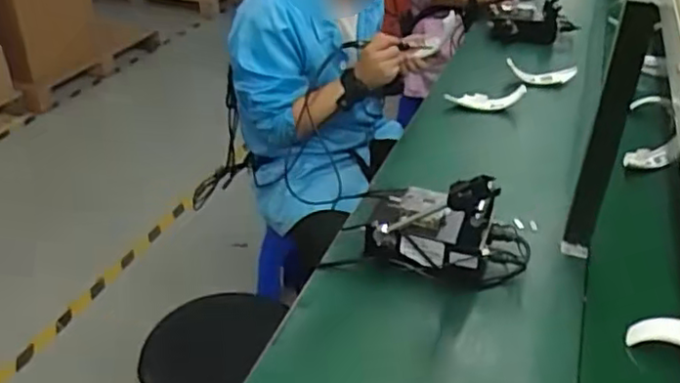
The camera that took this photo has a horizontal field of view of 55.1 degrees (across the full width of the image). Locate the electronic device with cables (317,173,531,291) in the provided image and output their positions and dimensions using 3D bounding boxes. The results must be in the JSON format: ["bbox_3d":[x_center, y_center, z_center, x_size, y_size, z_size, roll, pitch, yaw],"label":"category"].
[{"bbox_3d":[0.138,0.036,0.961,0.283,0.167,0.119,8,33,11],"label":"electronic device with cables"}]

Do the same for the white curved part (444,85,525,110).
[{"bbox_3d":[0.332,-0.208,1.493,0.185,0.051,0.039,3,33,4],"label":"white curved part"}]

